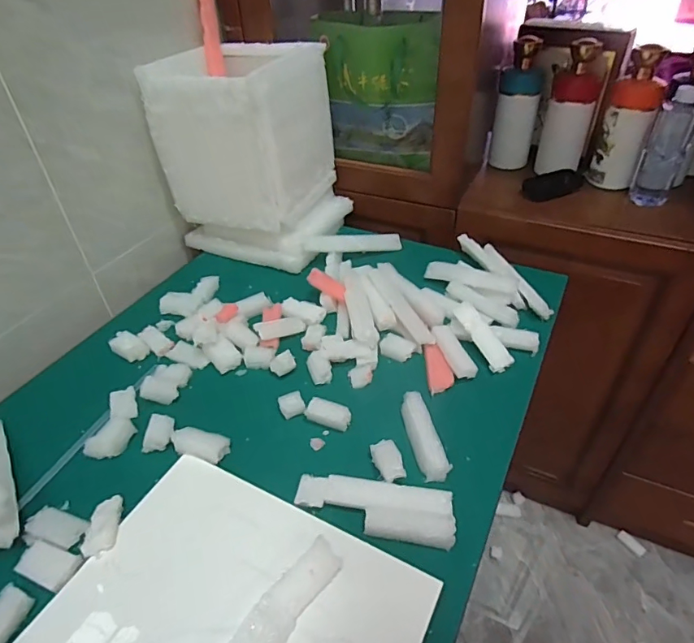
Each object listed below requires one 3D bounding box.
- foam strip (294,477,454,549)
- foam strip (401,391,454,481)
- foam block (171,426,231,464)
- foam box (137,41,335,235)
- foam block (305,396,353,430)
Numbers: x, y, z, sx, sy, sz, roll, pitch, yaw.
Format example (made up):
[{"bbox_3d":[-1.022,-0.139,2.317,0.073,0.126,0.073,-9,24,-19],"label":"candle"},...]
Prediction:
[{"bbox_3d":[0.026,0.183,0.472,0.154,0.014,0.054,4,41,6],"label":"foam strip"},{"bbox_3d":[0.084,0.125,0.532,0.027,0.026,0.104,-9,41,-9],"label":"foam strip"},{"bbox_3d":[-0.163,0.137,0.534,0.060,0.021,0.032,10,41,13],"label":"foam block"},{"bbox_3d":[-0.160,-0.310,0.790,0.210,0.226,0.217,17,43,20],"label":"foam box"},{"bbox_3d":[-0.022,0.109,0.558,0.053,0.025,0.021,12,42,15],"label":"foam block"}]

